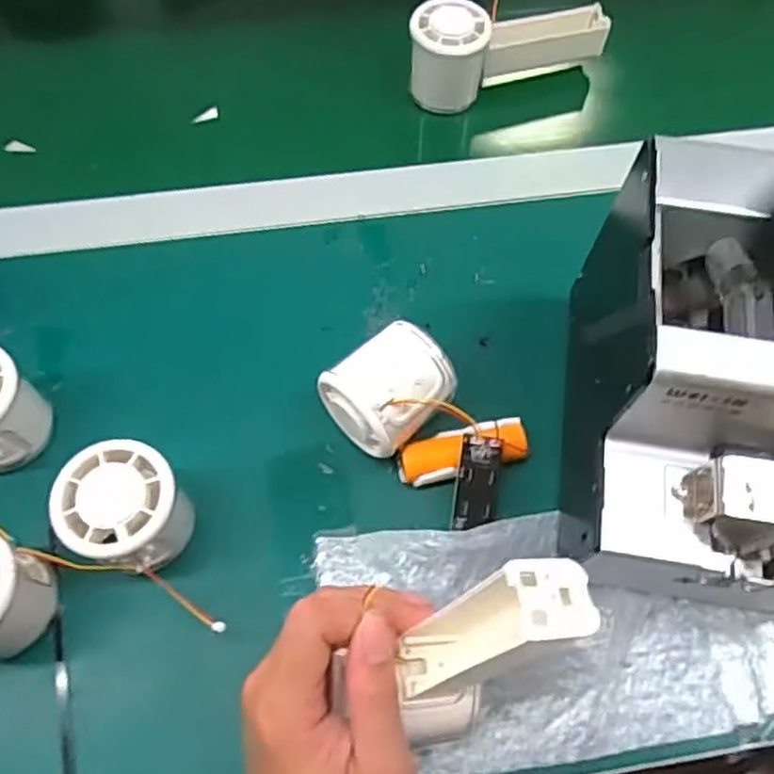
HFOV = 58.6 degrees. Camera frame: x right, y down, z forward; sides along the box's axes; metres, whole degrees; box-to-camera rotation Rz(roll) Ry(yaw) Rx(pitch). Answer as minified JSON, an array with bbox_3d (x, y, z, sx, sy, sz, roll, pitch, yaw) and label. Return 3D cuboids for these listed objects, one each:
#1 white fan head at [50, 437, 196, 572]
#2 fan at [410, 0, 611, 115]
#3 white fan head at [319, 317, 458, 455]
[{"bbox_3d":[-0.132,0.064,0.355,0.054,0.057,0.058,0,64,0],"label":"white fan head"},{"bbox_3d":[0.090,-0.261,0.521,0.154,0.063,0.045,-20,66,-10],"label":"fan"},{"bbox_3d":[0.001,0.007,0.391,0.066,0.050,0.053,-37,70,-17],"label":"white fan head"}]

